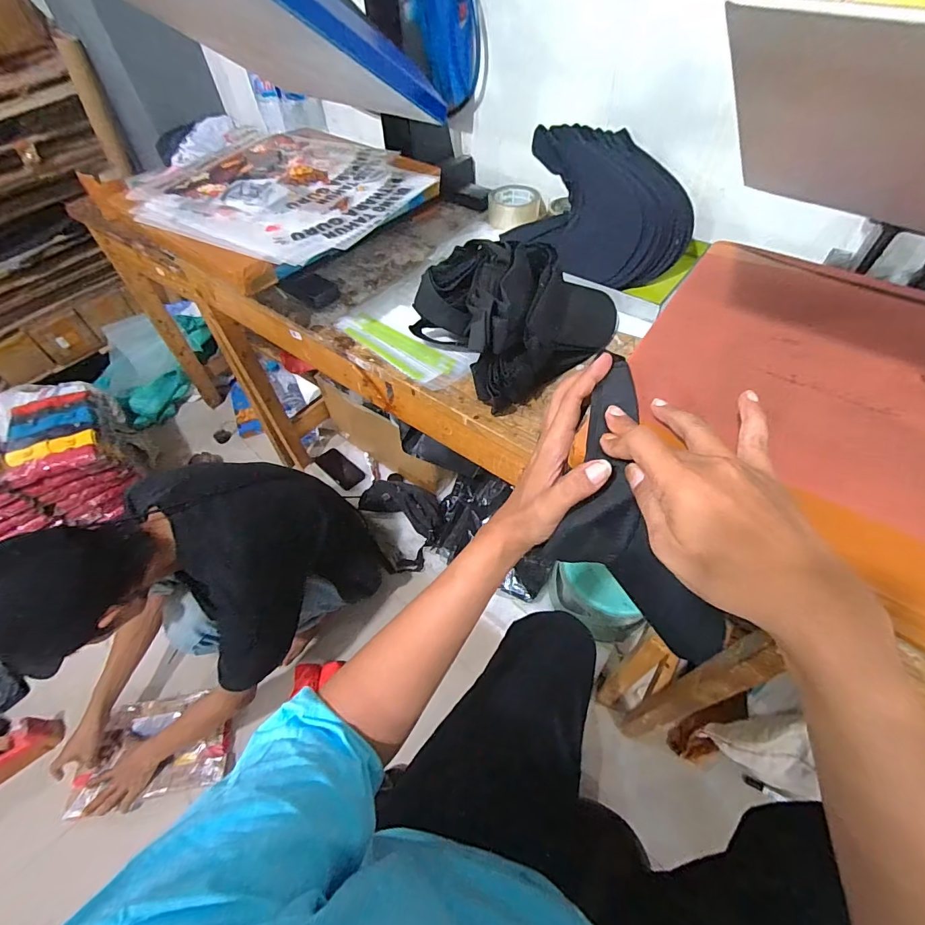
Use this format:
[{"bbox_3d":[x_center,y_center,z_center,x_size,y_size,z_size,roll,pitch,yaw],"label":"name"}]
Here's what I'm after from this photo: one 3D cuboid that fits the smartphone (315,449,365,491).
[{"bbox_3d":[-0.389,0.020,1.414,0.168,0.012,0.080,38,73,22],"label":"smartphone"}]

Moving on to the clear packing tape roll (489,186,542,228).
[{"bbox_3d":[0.102,-0.505,0.881,0.101,0.042,0.100,-1,53,2],"label":"clear packing tape roll"}]

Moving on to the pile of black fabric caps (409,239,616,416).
[{"bbox_3d":[0.089,-0.223,0.604,0.268,0.143,0.195,-31,58,-19],"label":"pile of black fabric caps"}]

